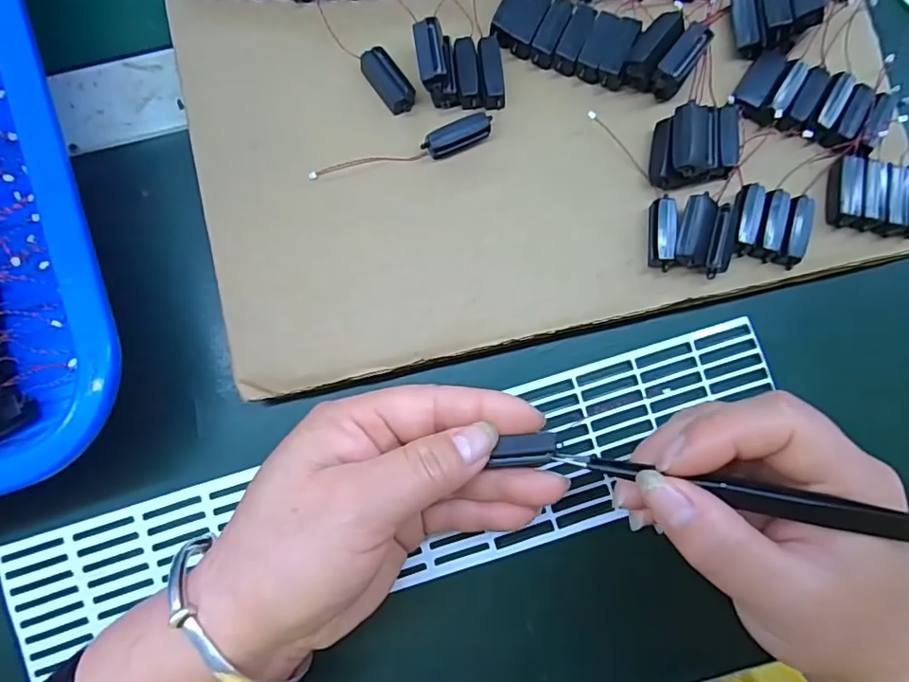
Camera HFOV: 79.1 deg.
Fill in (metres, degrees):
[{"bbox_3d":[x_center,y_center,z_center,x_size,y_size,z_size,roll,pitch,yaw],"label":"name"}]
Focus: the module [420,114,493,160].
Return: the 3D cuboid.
[{"bbox_3d":[0.002,-0.087,0.235,0.031,0.008,0.011,-23,86,-3],"label":"module"}]

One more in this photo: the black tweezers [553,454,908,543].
[{"bbox_3d":[0.097,0.050,0.174,0.130,0.009,0.008,8,83,23],"label":"black tweezers"}]

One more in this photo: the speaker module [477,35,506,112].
[{"bbox_3d":[0.016,-0.116,0.237,0.010,0.009,0.029,-6,85,-2],"label":"speaker module"}]

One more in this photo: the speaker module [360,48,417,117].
[{"bbox_3d":[-0.029,-0.113,0.240,0.013,0.006,0.028,-38,87,-4],"label":"speaker module"}]

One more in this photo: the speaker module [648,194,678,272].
[{"bbox_3d":[0.087,-0.045,0.233,0.009,0.013,0.030,2,85,-1],"label":"speaker module"}]

